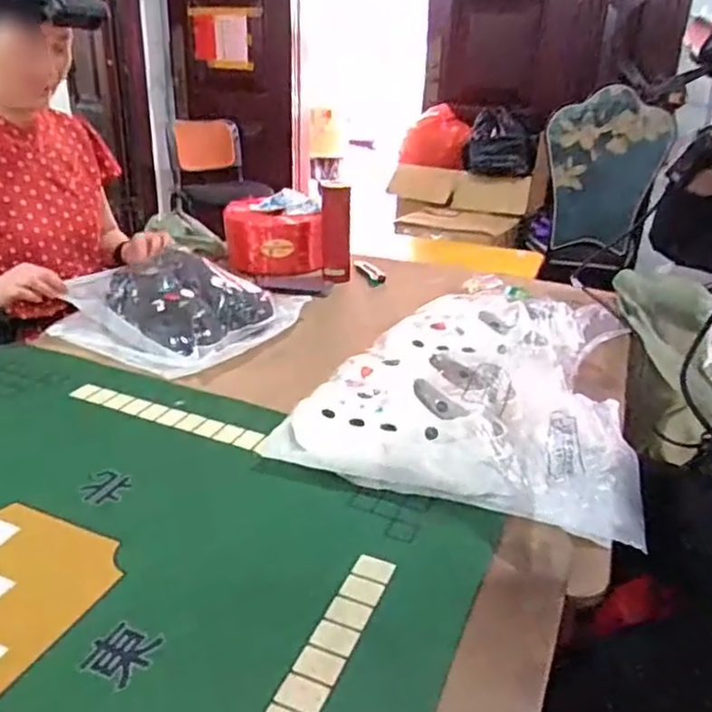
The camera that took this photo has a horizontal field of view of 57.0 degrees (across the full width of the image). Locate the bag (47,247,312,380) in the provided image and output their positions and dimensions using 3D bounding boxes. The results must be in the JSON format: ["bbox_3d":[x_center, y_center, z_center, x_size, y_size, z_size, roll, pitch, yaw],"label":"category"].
[{"bbox_3d":[-0.329,-0.111,1.204,0.375,0.108,0.342,15,27,25],"label":"bag"}]

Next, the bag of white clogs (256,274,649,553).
[{"bbox_3d":[0.192,0.035,0.956,0.429,0.104,0.503,12,26,19],"label":"bag of white clogs"}]

